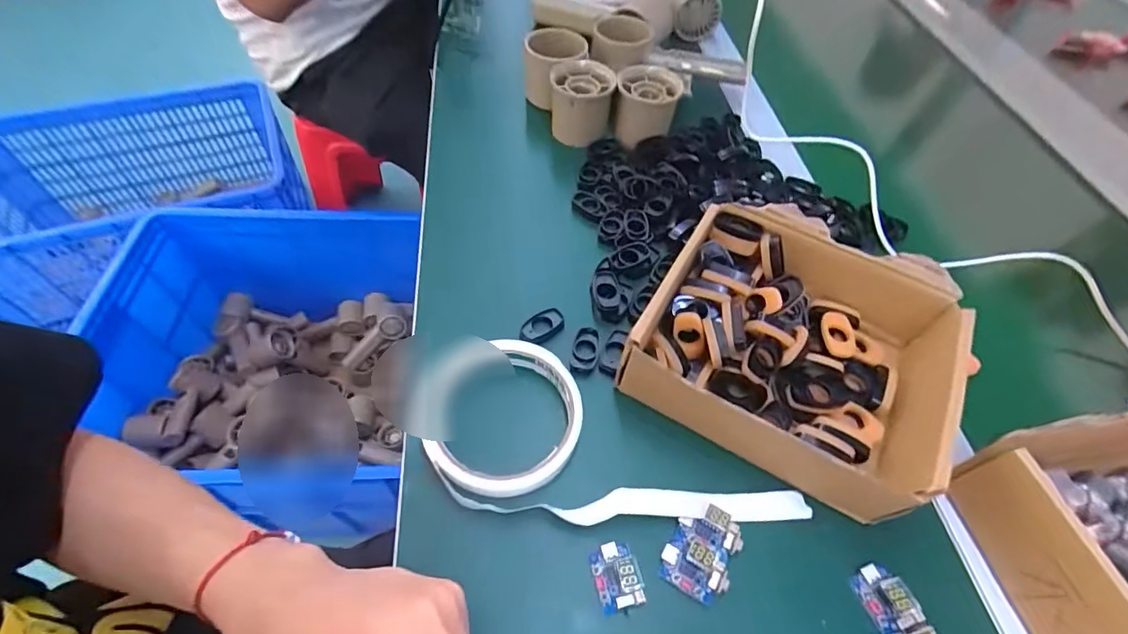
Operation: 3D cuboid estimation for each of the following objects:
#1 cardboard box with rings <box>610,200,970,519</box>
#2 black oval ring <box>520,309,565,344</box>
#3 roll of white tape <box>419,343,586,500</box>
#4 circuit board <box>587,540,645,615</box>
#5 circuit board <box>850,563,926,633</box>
[{"bbox_3d":[0.146,0.017,0.305,0.178,0.050,0.152,26,57,15],"label":"cardboard box with rings"},{"bbox_3d":[-0.014,0.006,0.341,0.031,0.008,0.019,-34,63,-24],"label":"black oval ring"},{"bbox_3d":[-0.036,0.055,0.296,0.090,0.017,0.092,1,55,-2],"label":"roll of white tape"},{"bbox_3d":[0.027,0.129,0.254,0.022,0.011,0.030,-12,56,-11],"label":"circuit board"},{"bbox_3d":[0.162,0.141,0.254,0.019,0.014,0.030,-13,57,-12],"label":"circuit board"}]

